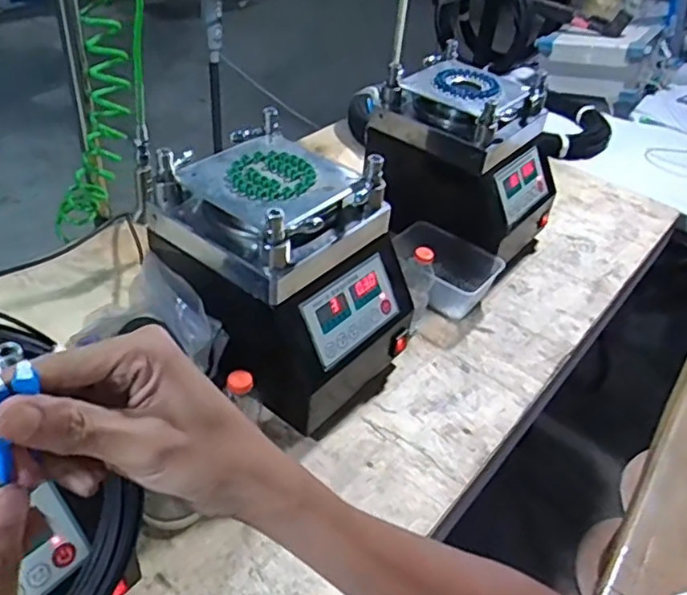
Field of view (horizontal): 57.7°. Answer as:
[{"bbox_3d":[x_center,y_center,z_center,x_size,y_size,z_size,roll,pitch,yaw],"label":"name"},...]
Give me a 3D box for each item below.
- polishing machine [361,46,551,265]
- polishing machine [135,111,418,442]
[{"bbox_3d":[0.214,-0.231,1.082,0.279,0.286,0.207,30,45,24],"label":"polishing machine"},{"bbox_3d":[-0.075,-0.024,0.803,0.279,0.276,0.221,31,46,25],"label":"polishing machine"}]

